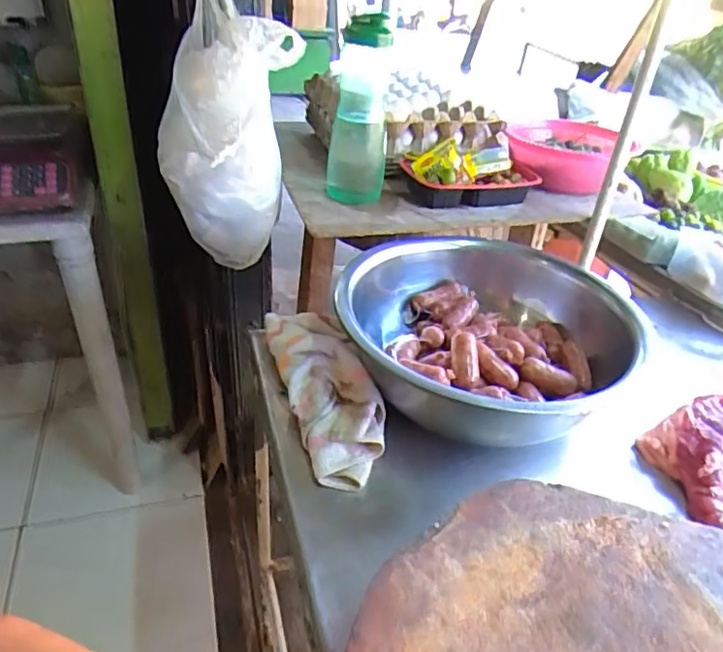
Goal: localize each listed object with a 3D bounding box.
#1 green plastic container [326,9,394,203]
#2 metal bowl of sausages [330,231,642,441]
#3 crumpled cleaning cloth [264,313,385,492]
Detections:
[{"bbox_3d":[-0.004,-0.309,0.884,0.092,0.247,0.097,2,34,-3],"label":"green plastic container"},{"bbox_3d":[0.155,0.003,0.738,0.344,0.117,0.341,3,34,-2],"label":"metal bowl of sausages"},{"bbox_3d":[-0.042,0.067,0.716,0.105,0.053,0.287,-9,36,-18],"label":"crumpled cleaning cloth"}]

